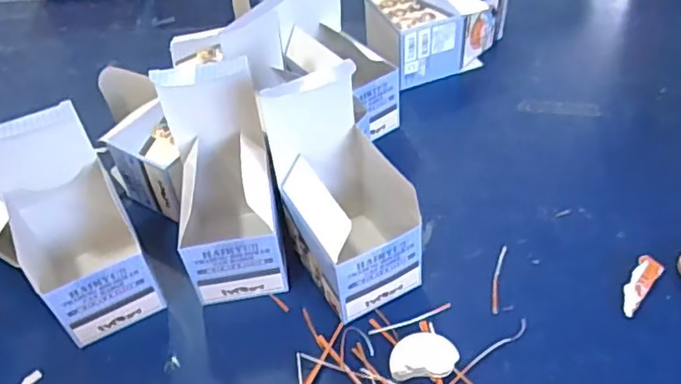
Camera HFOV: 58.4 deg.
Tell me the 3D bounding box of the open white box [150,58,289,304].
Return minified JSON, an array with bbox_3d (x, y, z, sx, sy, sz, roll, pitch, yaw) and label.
[{"bbox_3d":[-0.101,-0.004,0.501,0.082,0.174,0.111,-9,44,-2],"label":"open white box"}]

